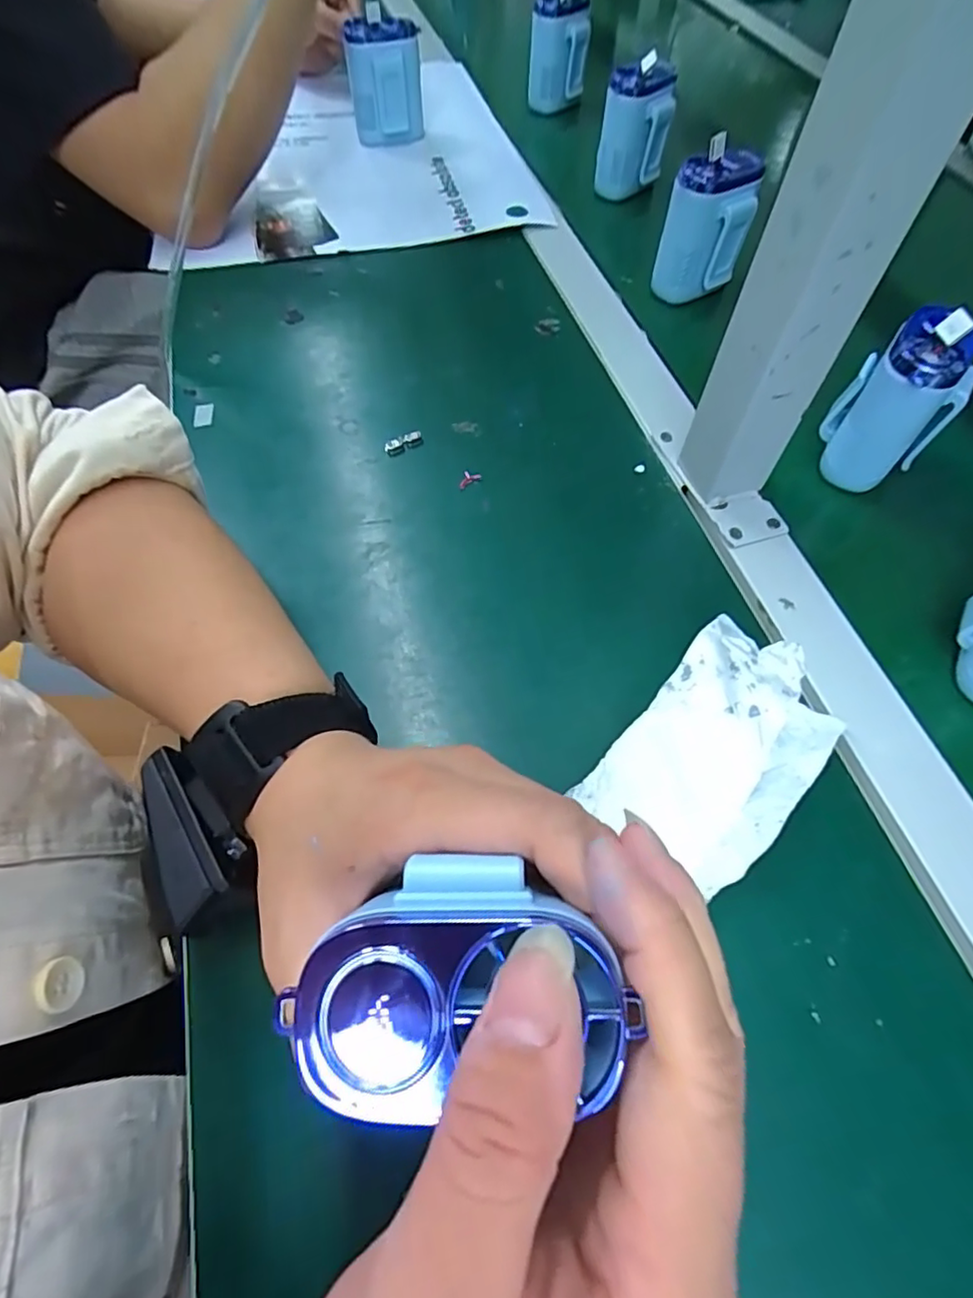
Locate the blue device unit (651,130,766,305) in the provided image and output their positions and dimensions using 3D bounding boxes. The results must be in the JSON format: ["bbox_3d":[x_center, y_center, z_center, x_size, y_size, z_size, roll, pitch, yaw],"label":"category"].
[{"bbox_3d":[0.159,-0.308,0.428,0.059,0.086,0.041,14,61,8],"label":"blue device unit"}]

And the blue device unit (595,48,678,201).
[{"bbox_3d":[0.128,-0.444,0.506,0.055,0.087,0.039,14,61,8],"label":"blue device unit"}]

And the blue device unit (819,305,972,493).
[{"bbox_3d":[0.227,-0.138,0.327,0.040,0.088,0.049,-26,64,-14],"label":"blue device unit"}]

